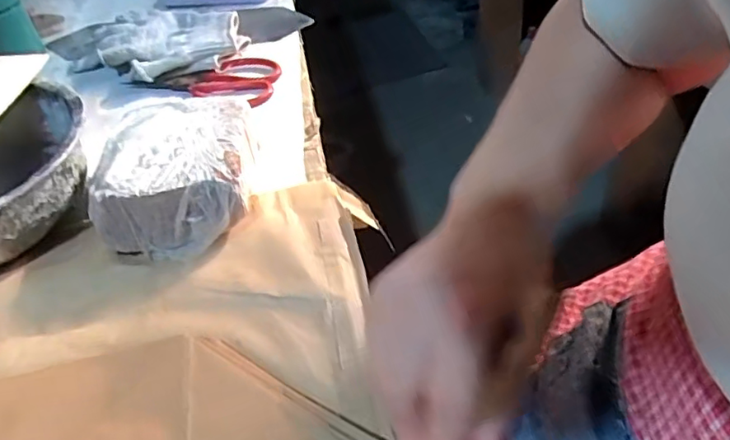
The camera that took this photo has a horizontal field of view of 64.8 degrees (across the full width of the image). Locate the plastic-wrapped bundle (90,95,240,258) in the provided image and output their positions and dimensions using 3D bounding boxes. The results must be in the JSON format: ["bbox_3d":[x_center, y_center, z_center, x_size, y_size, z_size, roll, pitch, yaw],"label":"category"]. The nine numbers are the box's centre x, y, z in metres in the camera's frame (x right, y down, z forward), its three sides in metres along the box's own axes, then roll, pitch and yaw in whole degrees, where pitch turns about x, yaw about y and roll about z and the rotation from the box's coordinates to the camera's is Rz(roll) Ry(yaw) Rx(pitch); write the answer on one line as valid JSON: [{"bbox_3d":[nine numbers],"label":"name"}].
[{"bbox_3d":[-0.159,-0.043,0.484,0.119,0.063,0.158,-13,45,-6],"label":"plastic-wrapped bundle"}]

